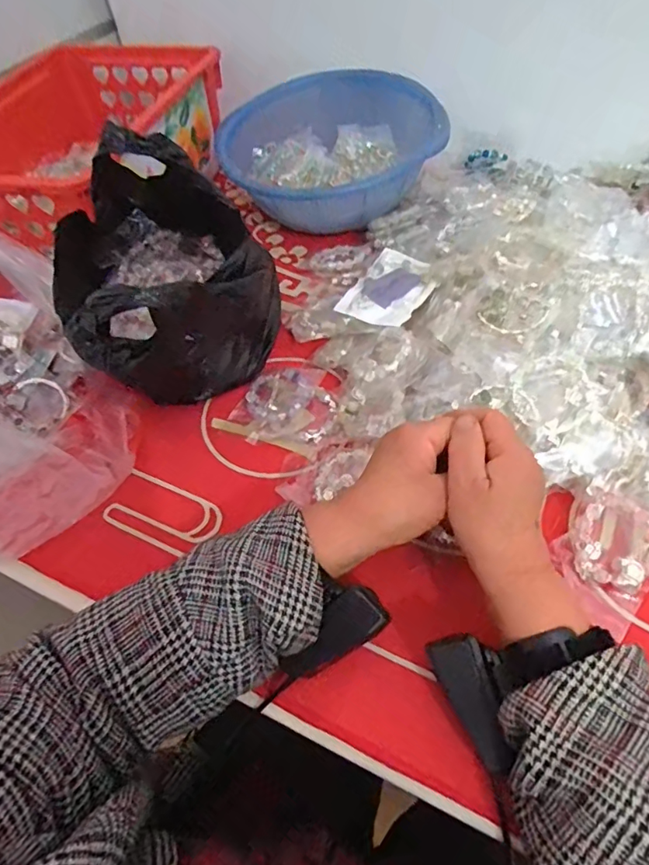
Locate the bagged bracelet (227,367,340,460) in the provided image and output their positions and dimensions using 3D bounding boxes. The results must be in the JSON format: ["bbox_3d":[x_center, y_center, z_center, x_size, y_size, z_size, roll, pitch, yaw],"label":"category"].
[{"bbox_3d":[-0.031,-0.024,0.463,0.089,0.020,0.090,-2,52,3],"label":"bagged bracelet"}]

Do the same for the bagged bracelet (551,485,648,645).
[{"bbox_3d":[0.200,0.086,0.359,0.065,0.026,0.088,32,61,26],"label":"bagged bracelet"}]

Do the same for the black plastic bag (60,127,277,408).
[{"bbox_3d":[-0.143,-0.138,0.453,0.177,0.182,0.212,22,57,21],"label":"black plastic bag"}]

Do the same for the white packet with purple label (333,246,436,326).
[{"bbox_3d":[0.064,-0.139,0.499,0.071,0.006,0.093,32,70,24],"label":"white packet with purple label"}]

